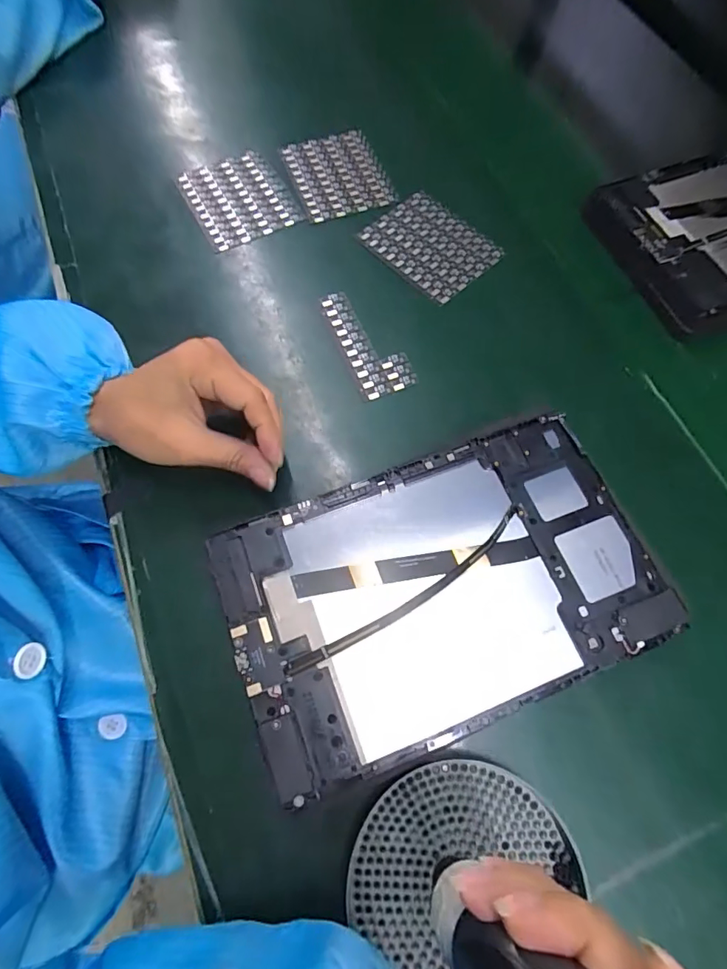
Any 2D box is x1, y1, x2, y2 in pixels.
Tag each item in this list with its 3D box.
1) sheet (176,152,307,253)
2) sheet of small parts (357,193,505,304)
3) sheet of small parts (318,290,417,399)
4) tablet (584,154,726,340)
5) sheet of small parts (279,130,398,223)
[{"bbox_3d":[-0.109,-0.252,0.423,0.085,0.006,0.096,-27,71,-10],"label":"sheet"},{"bbox_3d":[0.056,-0.202,0.406,0.078,0.004,0.100,-42,74,-15],"label":"sheet of small parts"},{"bbox_3d":[0.002,-0.110,0.365,0.041,0.004,0.096,-22,70,-8],"label":"sheet of small parts"},{"bbox_3d":[0.338,-0.226,0.415,0.261,0.020,0.154,-21,69,-10],"label":"tablet"},{"bbox_3d":[-0.024,-0.281,0.436,0.081,0.006,0.099,-19,69,-7],"label":"sheet of small parts"}]

